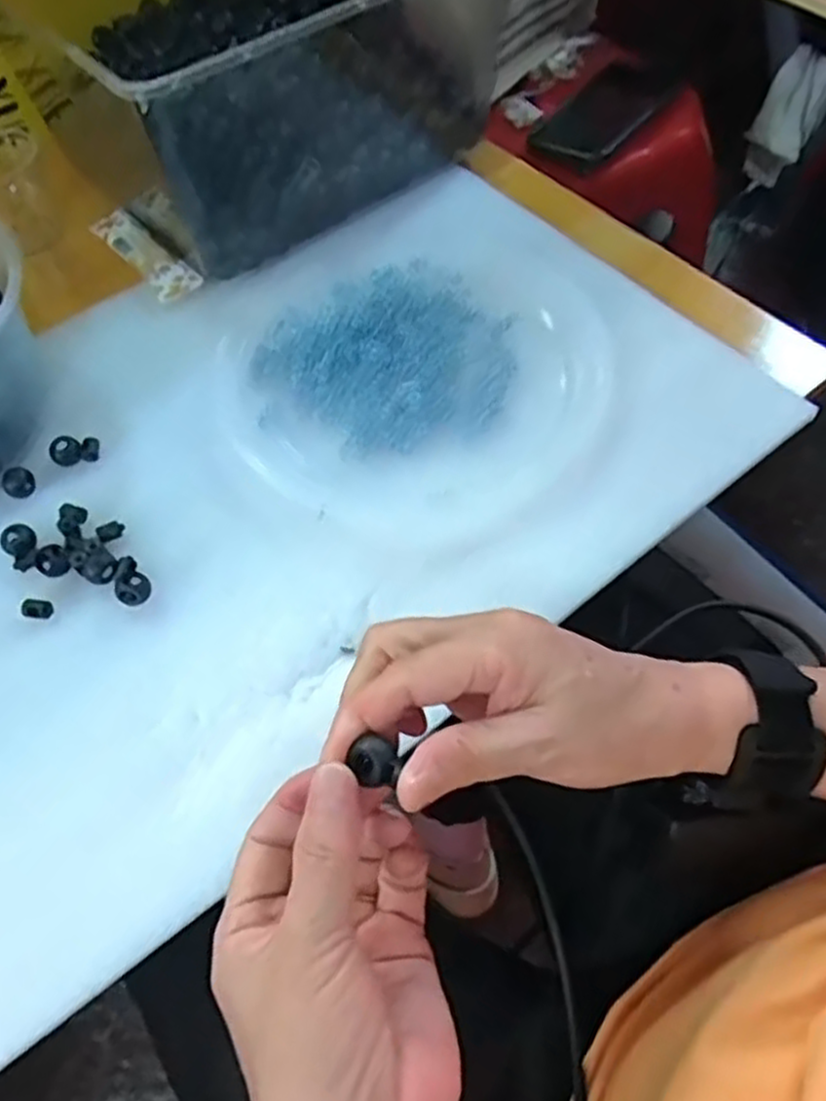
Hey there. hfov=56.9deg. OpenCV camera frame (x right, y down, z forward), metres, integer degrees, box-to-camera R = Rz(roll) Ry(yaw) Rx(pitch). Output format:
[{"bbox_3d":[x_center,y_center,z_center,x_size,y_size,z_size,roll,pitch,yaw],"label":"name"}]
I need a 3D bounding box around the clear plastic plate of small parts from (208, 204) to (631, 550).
[{"bbox_3d":[0.007,-0.132,0.503,0.251,0.020,0.276,-1,58,1],"label":"clear plastic plate of small parts"}]

